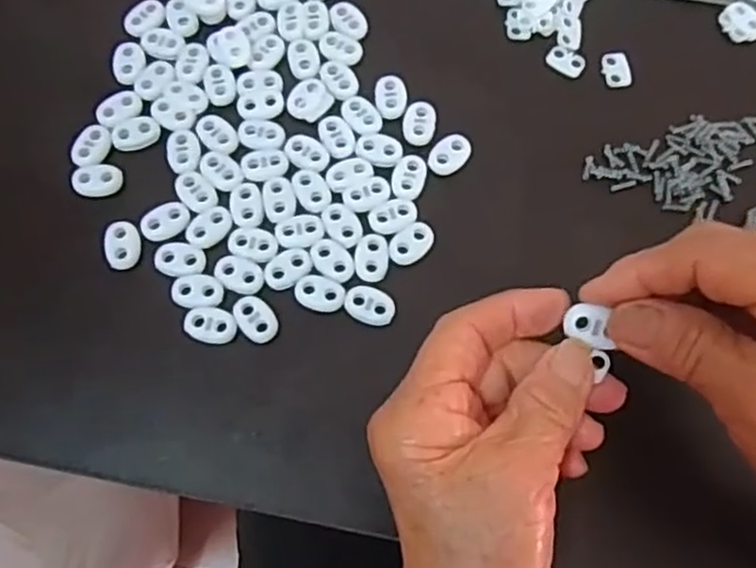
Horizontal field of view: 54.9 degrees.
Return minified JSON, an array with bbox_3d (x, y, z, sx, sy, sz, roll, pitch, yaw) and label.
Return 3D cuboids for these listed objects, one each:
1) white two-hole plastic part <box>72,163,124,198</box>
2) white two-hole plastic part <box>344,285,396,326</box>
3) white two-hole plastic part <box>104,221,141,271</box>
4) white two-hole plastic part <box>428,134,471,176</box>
[{"bbox_3d":[-0.131,-0.048,0.340,0.021,0.005,0.017,-8,72,-2],"label":"white two-hole plastic part"},{"bbox_3d":[-0.003,0.009,0.321,0.023,0.004,0.016,16,72,6],"label":"white two-hole plastic part"},{"bbox_3d":[-0.115,-0.018,0.329,0.015,0.004,0.023,-7,72,-2],"label":"white two-hole plastic part"},{"bbox_3d":[0.034,-0.062,0.346,0.016,0.004,0.024,39,76,12],"label":"white two-hole plastic part"}]

